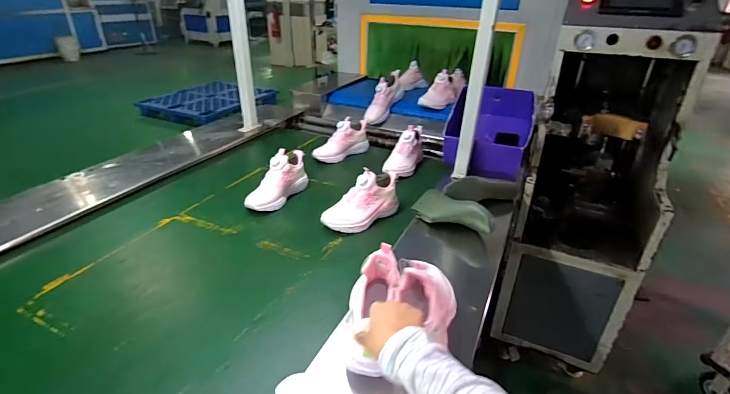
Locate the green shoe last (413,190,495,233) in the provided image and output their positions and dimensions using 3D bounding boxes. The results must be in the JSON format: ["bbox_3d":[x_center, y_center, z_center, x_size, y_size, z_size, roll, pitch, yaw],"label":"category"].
[{"bbox_3d":[0.224,0.039,0.972,0.212,0.069,0.056,23,36,32],"label":"green shoe last"}]

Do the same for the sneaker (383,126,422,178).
[{"bbox_3d":[0.144,-0.165,1.361,0.095,0.123,0.243,13,32,19],"label":"sneaker"}]

